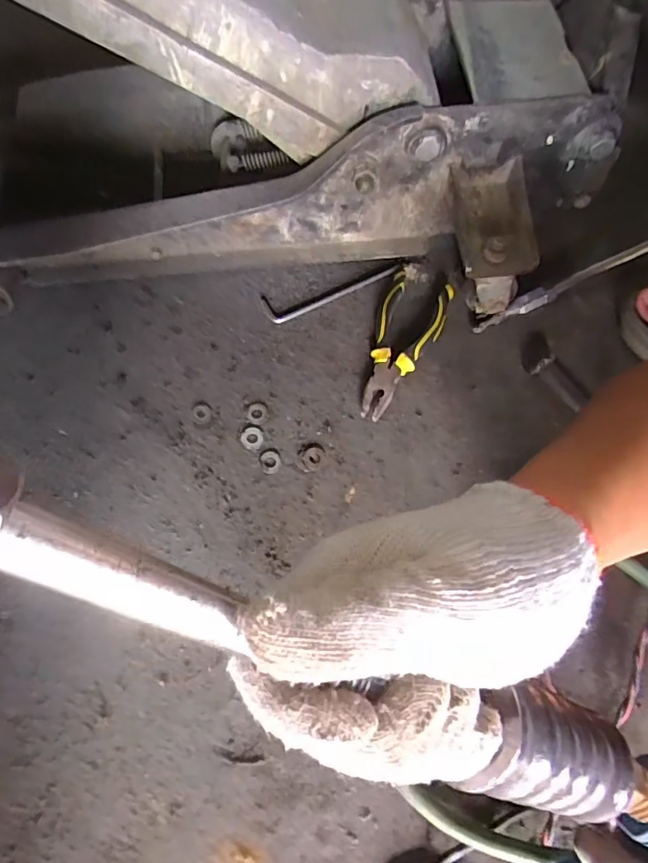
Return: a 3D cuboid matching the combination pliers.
[{"bbox_3d":[0.091,-0.097,0.599,0.072,0.025,0.193,19,69,6],"label":"combination pliers"}]

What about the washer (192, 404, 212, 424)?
[{"bbox_3d":[-0.136,-0.020,0.581,0.022,0.004,0.022,1,68,-1],"label":"washer"}]

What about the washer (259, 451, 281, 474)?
[{"bbox_3d":[-0.057,0.032,0.559,0.022,0.004,0.025,-20,70,-9],"label":"washer"}]

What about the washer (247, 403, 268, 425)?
[{"bbox_3d":[-0.074,-0.021,0.581,0.023,0.004,0.025,1,68,-1],"label":"washer"}]

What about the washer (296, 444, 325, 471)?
[{"bbox_3d":[-0.015,0.027,0.560,0.028,0.004,0.028,1,68,-1],"label":"washer"}]

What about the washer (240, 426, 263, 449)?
[{"bbox_3d":[-0.079,0.006,0.569,0.024,0.004,0.026,1,68,-1],"label":"washer"}]

